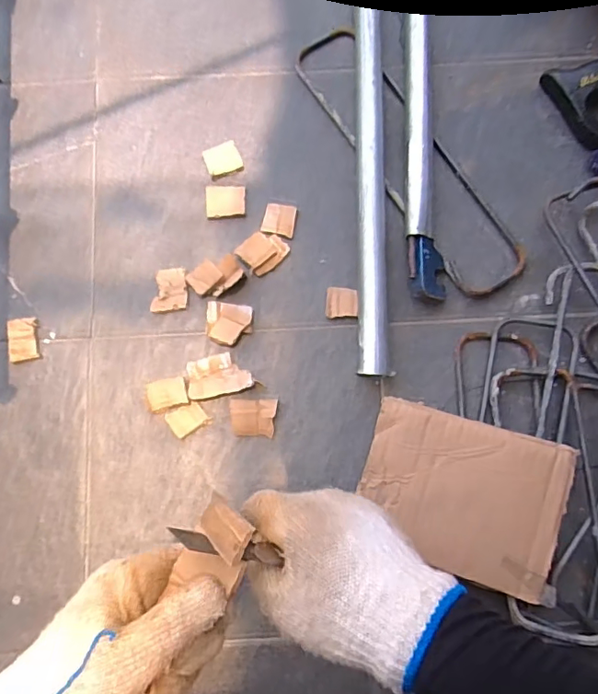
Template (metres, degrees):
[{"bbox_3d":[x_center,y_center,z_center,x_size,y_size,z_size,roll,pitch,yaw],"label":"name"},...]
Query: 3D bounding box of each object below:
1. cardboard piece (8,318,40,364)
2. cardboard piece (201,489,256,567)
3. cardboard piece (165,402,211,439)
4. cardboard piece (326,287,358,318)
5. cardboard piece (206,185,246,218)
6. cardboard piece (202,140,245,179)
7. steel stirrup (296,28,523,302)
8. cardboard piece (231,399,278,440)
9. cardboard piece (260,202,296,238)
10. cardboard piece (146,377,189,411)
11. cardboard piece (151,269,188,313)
[{"bbox_3d":[-0.283,-0.007,0.537,0.029,0.009,0.044,-9,81,-2],"label":"cardboard piece"},{"bbox_3d":[-0.043,0.102,0.296,0.037,0.004,0.024,28,90,37],"label":"cardboard piece"},{"bbox_3d":[-0.113,0.072,0.524,0.035,0.008,0.028,-34,88,-1],"label":"cardboard piece"},{"bbox_3d":[0.045,-0.046,0.545,0.033,0.004,0.031,3,79,8],"label":"cardboard piece"},{"bbox_3d":[-0.079,-0.159,0.565,0.041,0.004,0.037,-2,81,-1],"label":"cardboard piece"},{"bbox_3d":[-0.083,-0.205,0.573,0.038,0.007,0.035,-23,82,-4],"label":"cardboard piece"},{"bbox_3d":[0.118,-0.206,0.566,0.089,0.014,0.343,-34,83,-6],"label":"steel stirrup"},{"bbox_3d":[-0.046,0.072,0.529,0.045,0.012,0.037,1,81,0],"label":"cardboard piece"},{"bbox_3d":[-0.021,-0.137,0.561,0.034,0.007,0.034,12,81,1],"label":"cardboard piece"},{"bbox_3d":[-0.133,0.047,0.526,0.039,0.006,0.028,-13,81,-3],"label":"cardboard piece"},{"bbox_3d":[-0.134,-0.060,0.546,0.035,0.005,0.048,6,81,0],"label":"cardboard piece"}]

